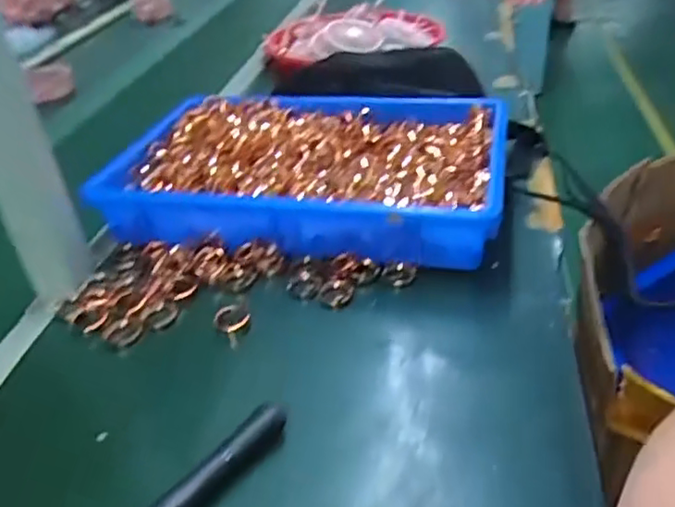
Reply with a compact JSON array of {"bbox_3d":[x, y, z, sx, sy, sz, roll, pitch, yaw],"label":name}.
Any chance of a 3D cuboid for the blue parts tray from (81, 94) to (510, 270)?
[{"bbox_3d":[-0.023,-0.083,0.625,0.345,0.065,0.231,5,37,14],"label":"blue parts tray"}]

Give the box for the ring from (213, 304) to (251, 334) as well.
[{"bbox_3d":[-0.081,0.050,0.487,0.027,0.008,0.027,-4,35,3],"label":"ring"}]

